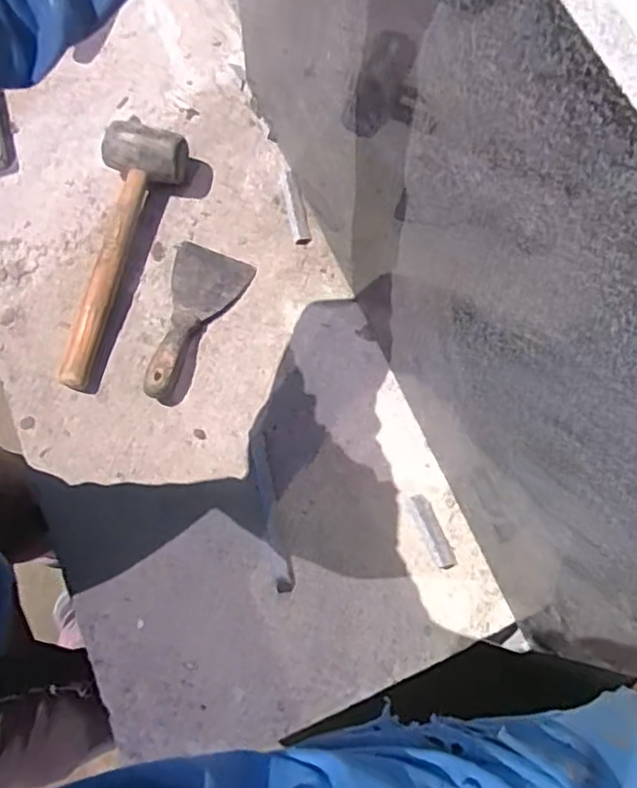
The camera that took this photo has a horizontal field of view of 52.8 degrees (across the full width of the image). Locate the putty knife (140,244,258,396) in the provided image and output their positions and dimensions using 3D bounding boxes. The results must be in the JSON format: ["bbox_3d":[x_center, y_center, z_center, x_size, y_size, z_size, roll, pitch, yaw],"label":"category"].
[{"bbox_3d":[-0.157,-0.089,0.754,0.094,0.032,0.198,20,73,4],"label":"putty knife"}]

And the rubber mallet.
[{"bbox_3d":[-0.234,-0.165,0.758,0.094,0.064,0.317,8,73,1],"label":"rubber mallet"}]

